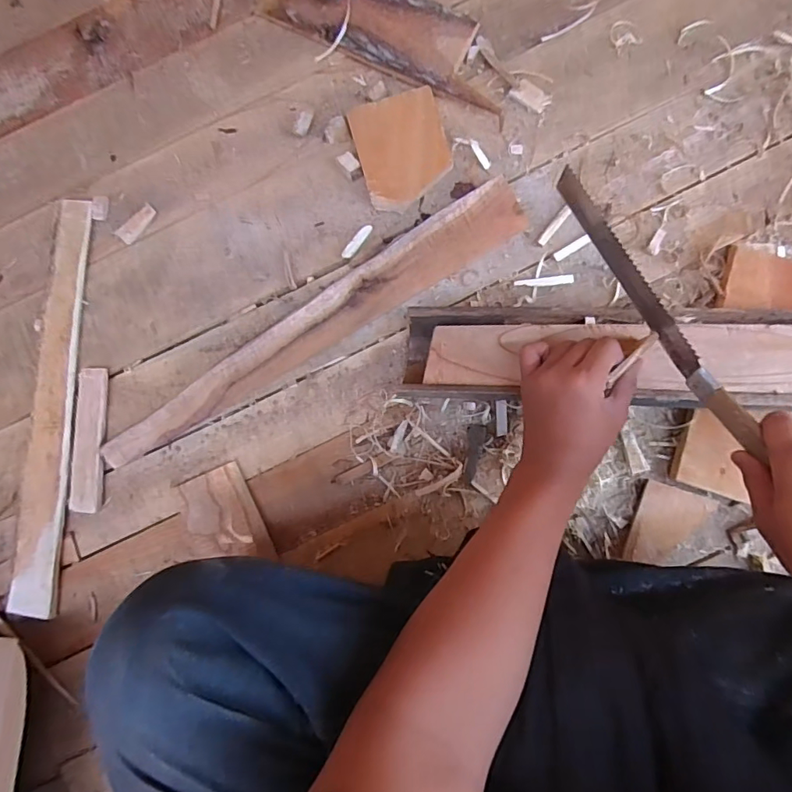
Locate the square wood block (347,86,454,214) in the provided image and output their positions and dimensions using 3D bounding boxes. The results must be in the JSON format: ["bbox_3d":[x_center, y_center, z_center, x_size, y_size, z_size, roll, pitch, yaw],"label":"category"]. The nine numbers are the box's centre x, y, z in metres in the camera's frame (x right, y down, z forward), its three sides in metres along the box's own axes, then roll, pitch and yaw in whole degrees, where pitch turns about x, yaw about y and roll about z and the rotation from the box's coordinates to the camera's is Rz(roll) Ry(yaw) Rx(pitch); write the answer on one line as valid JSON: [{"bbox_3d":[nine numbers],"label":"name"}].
[{"bbox_3d":[0.008,-0.261,0.525,0.092,0.015,0.118,-16,84,2],"label":"square wood block"}]

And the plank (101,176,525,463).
[{"bbox_3d":[-0.088,-0.073,0.512,0.487,0.028,0.051,-31,83,1],"label":"plank"}]

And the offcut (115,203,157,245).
[{"bbox_3d":[-0.285,-0.190,0.542,0.018,0.006,0.048,42,89,6],"label":"offcut"}]

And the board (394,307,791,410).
[{"bbox_3d":[0.209,-0.034,0.448,0.409,0.044,0.085,3,85,12],"label":"board"}]

